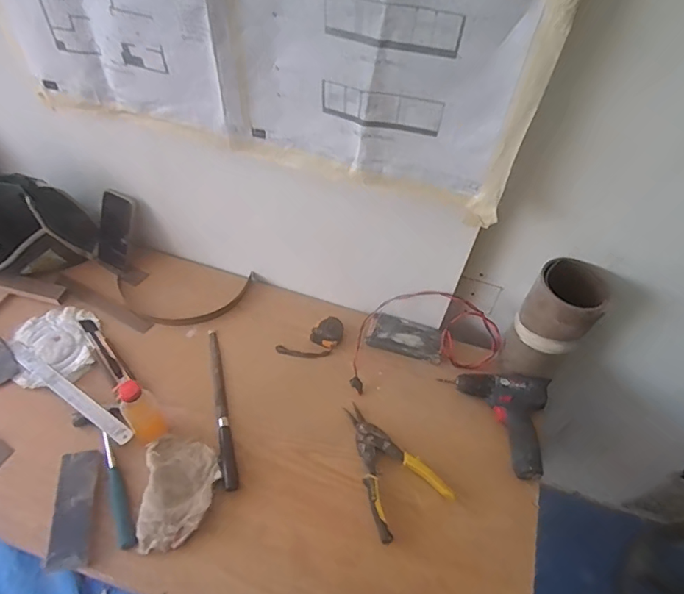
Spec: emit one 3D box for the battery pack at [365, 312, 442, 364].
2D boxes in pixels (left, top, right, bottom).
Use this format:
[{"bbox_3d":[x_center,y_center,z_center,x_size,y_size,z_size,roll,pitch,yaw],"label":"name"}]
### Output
[{"bbox_3d":[0.129,0.079,1.007,0.150,0.019,0.080,16,52,7],"label":"battery pack"}]

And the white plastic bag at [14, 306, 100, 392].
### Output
[{"bbox_3d":[-0.558,0.093,0.968,0.140,0.015,0.178,-9,53,-12],"label":"white plastic bag"}]

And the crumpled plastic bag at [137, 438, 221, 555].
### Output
[{"bbox_3d":[-0.262,0.312,0.800,0.112,0.024,0.170,-2,52,-7],"label":"crumpled plastic bag"}]

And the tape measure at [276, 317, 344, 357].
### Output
[{"bbox_3d":[-0.056,0.091,0.987,0.133,0.028,0.063,-24,58,-22],"label":"tape measure"}]

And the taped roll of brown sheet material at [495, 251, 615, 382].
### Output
[{"bbox_3d":[0.372,0.054,0.891,0.114,0.229,0.096,12,52,5],"label":"taped roll of brown sheet material"}]

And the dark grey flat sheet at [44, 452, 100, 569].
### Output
[{"bbox_3d":[-0.419,0.329,0.776,0.059,0.008,0.175,-6,53,-9],"label":"dark grey flat sheet"}]

